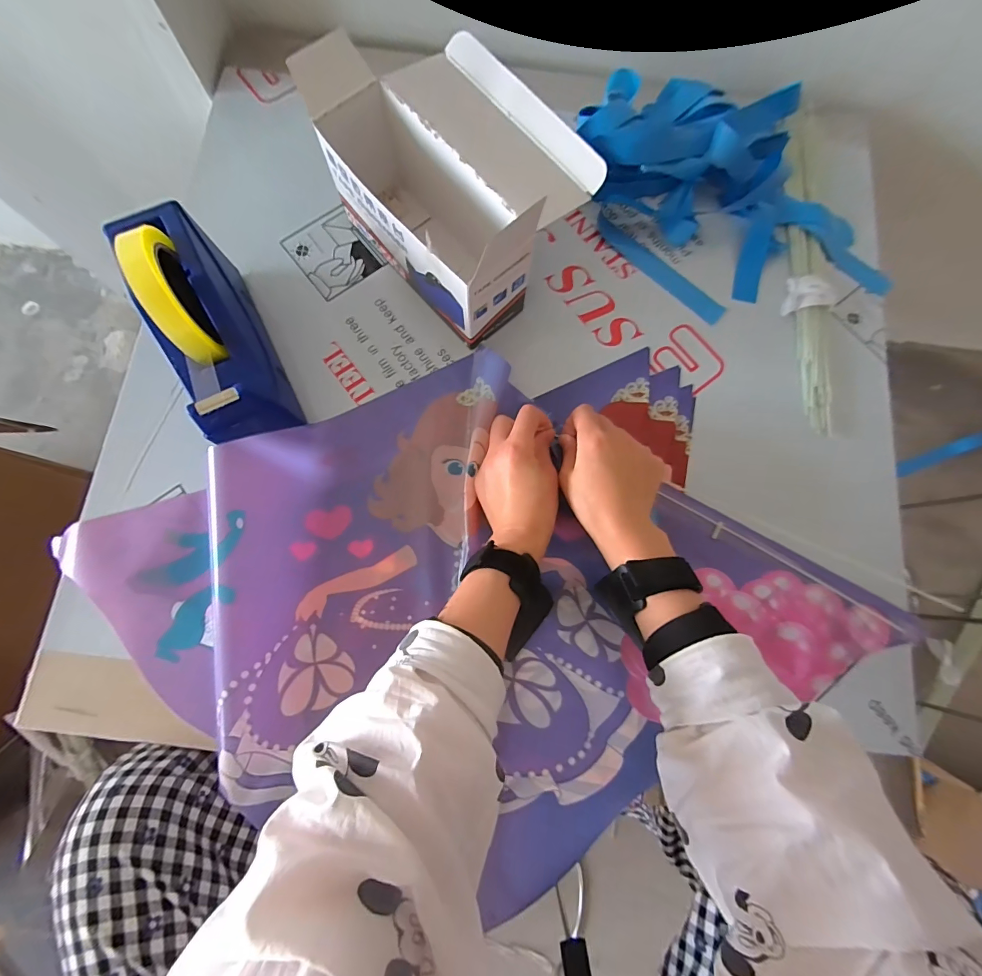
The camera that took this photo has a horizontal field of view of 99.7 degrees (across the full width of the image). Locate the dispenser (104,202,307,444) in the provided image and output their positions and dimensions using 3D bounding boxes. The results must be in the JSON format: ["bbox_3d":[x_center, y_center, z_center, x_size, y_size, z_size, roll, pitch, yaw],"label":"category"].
[{"bbox_3d":[-0.237,-0.136,0.357,0.061,0.136,0.198,-22,80,-6],"label":"dispenser"}]

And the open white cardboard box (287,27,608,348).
[{"bbox_3d":[-0.036,-0.297,0.403,0.173,0.128,0.241,-41,82,-9],"label":"open white cardboard box"}]

